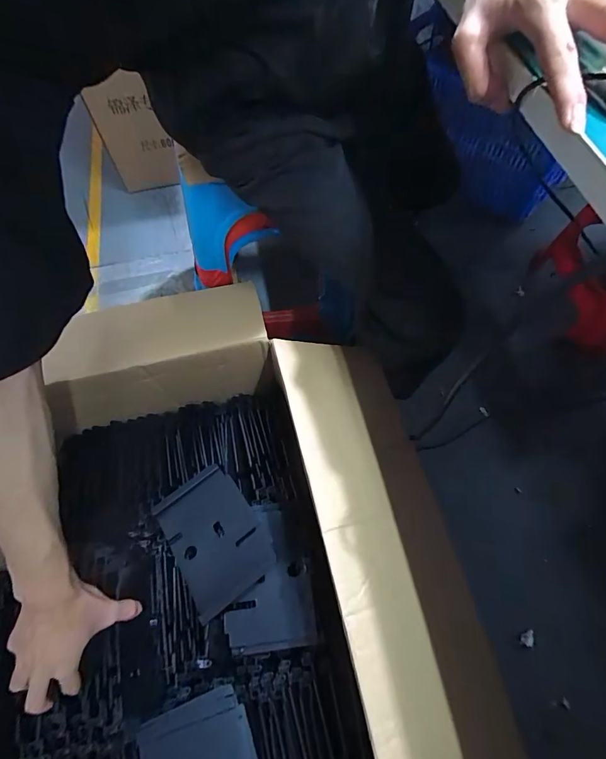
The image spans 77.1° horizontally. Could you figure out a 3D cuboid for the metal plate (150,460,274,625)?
[{"bbox_3d":[-0.132,0.226,0.556,0.125,0.021,0.182,-31,58,-20],"label":"metal plate"}]

